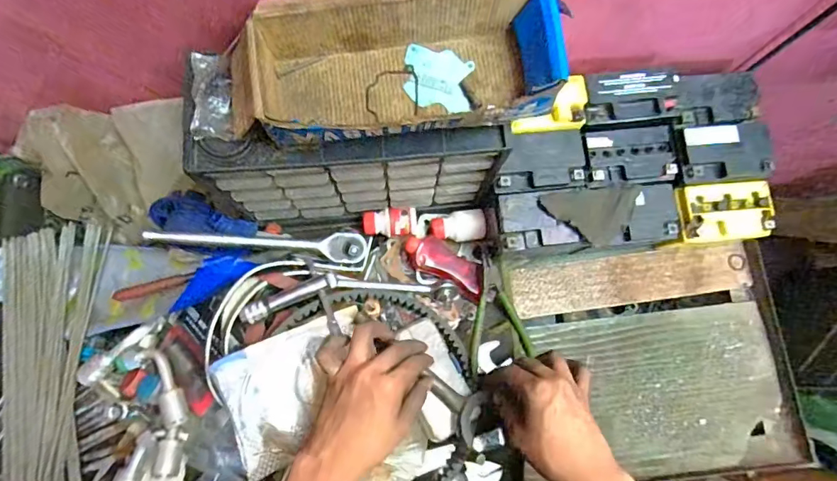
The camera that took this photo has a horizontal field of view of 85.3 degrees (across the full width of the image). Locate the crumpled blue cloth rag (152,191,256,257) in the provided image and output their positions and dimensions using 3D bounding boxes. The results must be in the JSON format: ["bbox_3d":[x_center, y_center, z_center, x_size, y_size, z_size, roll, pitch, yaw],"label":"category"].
[{"bbox_3d":[-0.260,-0.020,0.542,0.116,0.056,0.063,27,79,4],"label":"crumpled blue cloth rag"}]

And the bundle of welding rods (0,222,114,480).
[{"bbox_3d":[-0.433,0.160,0.532,0.113,0.017,0.349,-6,79,-2],"label":"bundle of welding rods"}]

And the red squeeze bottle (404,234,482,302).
[{"bbox_3d":[0.036,0.030,0.582,0.112,0.032,0.046,31,80,-7],"label":"red squeeze bottle"}]

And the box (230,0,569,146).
[{"bbox_3d":[-0.022,-0.150,0.400,0.285,0.066,0.122,-10,79,-3],"label":"box"}]

